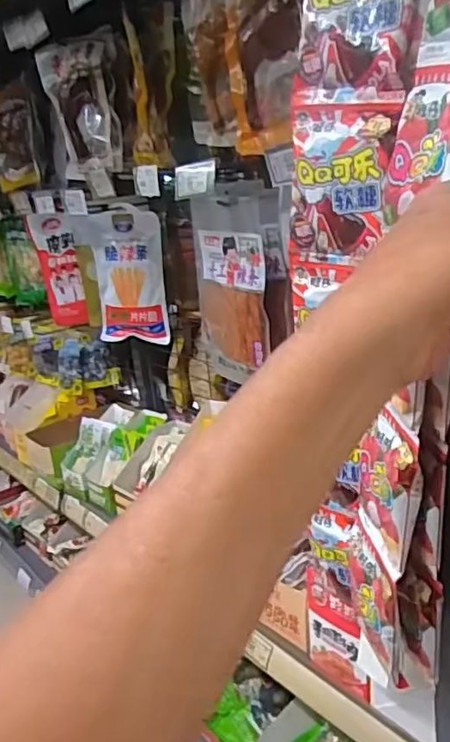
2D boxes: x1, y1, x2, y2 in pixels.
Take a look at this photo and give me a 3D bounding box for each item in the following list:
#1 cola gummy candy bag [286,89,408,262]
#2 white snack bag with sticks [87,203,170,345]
[{"bbox_3d":[0.085,-0.145,0.434,0.092,0.112,0.014,9,24,43],"label":"cola gummy candy bag"},{"bbox_3d":[-0.189,-0.179,1.140,0.150,0.240,0.049,3,20,31],"label":"white snack bag with sticks"}]

